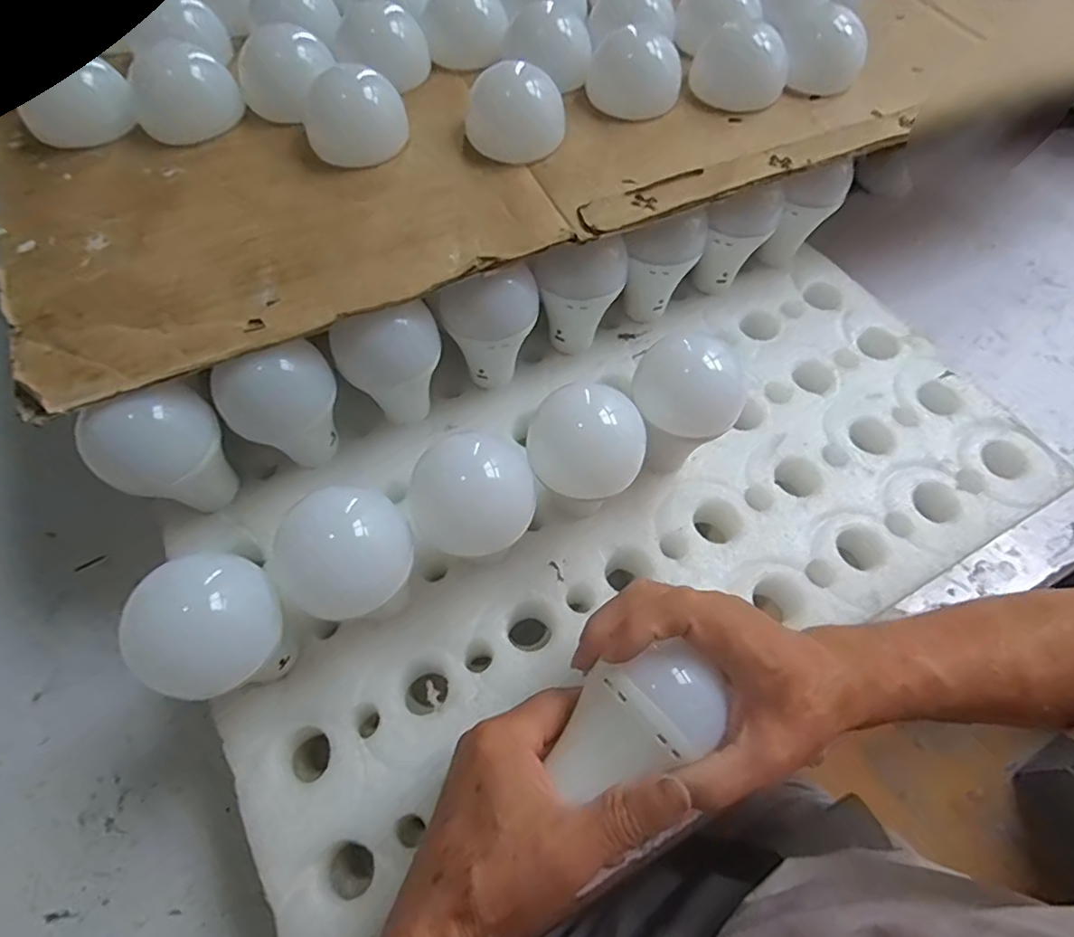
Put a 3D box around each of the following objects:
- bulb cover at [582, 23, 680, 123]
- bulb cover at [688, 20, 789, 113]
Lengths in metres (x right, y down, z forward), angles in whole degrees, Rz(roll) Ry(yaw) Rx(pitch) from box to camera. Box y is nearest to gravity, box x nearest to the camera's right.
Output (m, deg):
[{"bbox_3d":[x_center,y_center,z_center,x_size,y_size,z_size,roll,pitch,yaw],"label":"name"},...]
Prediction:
[{"bbox_3d":[0.069,-0.283,0.419,0.064,0.034,0.061,8,60,2],"label":"bulb cover"},{"bbox_3d":[0.146,-0.288,0.427,0.067,0.032,0.067,16,61,7],"label":"bulb cover"}]

